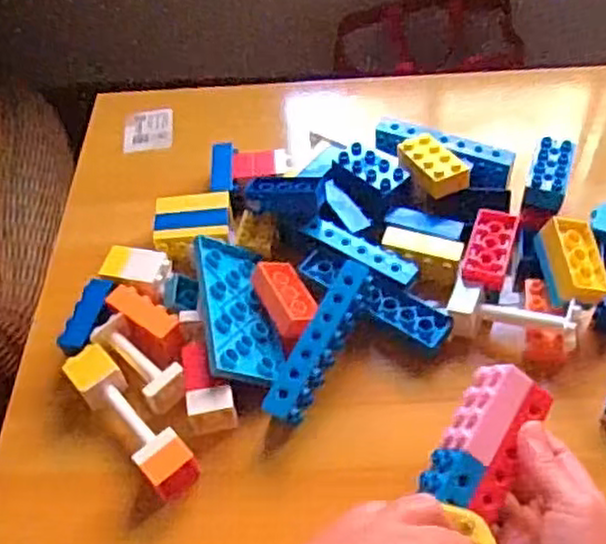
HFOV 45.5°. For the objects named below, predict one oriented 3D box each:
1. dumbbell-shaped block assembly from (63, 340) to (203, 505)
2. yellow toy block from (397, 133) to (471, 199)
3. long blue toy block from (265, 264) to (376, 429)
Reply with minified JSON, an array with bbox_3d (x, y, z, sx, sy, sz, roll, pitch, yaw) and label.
[{"bbox_3d":[-0.123,0.105,0.516,0.033,0.031,0.133,-37,58,-22],"label":"dumbbell-shaped block assembly"},{"bbox_3d":[0.110,-0.092,0.609,0.038,0.017,0.067,-22,54,-12],"label":"yellow toy block"},{"bbox_3d":[0.013,0.049,0.523,0.026,0.020,0.126,23,71,21],"label":"long blue toy block"}]

